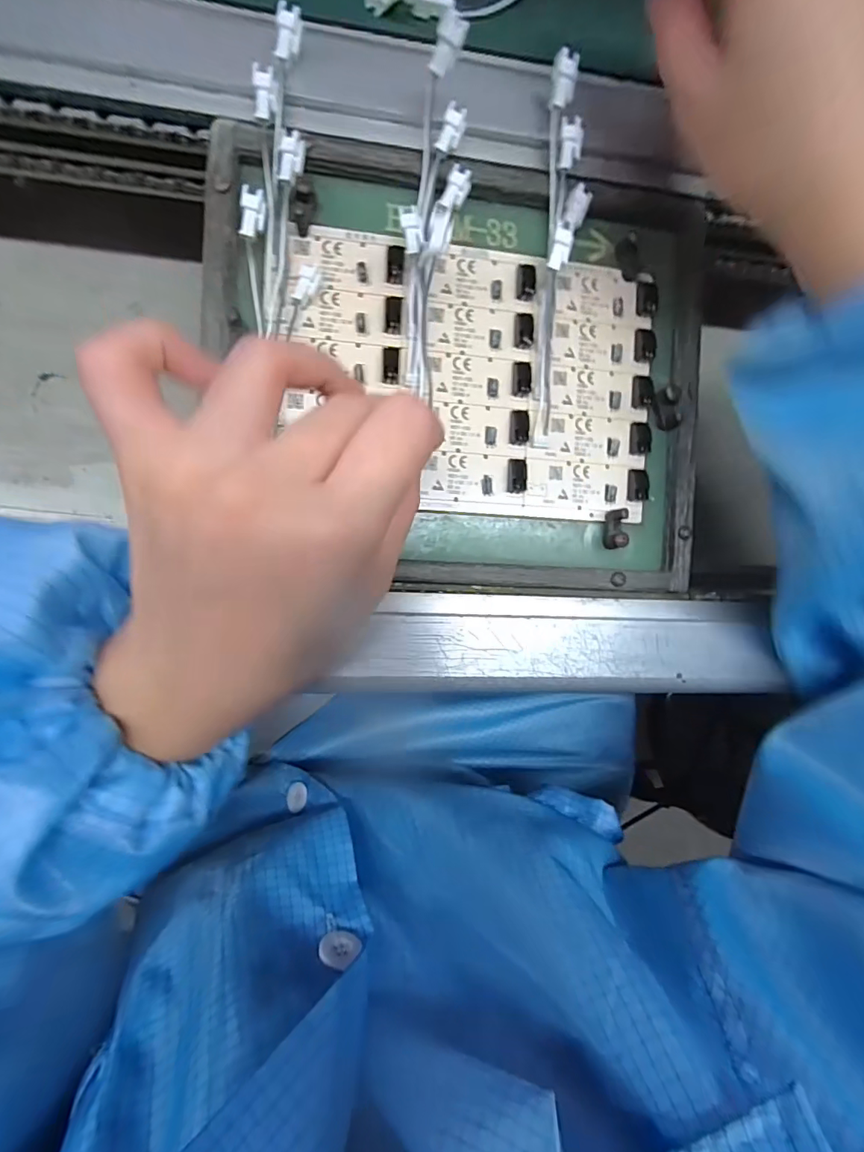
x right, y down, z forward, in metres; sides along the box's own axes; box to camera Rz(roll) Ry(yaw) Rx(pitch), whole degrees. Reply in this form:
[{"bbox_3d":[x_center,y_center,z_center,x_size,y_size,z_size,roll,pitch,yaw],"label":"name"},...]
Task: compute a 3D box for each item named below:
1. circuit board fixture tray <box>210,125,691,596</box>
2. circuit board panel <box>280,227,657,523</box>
[{"bbox_3d":[0.019,-0.096,0.229,0.237,0.023,0.197,2,89,-9],"label":"circuit board fixture tray"},{"bbox_3d":[0.025,-0.097,0.233,0.181,0.014,0.127,2,89,-9],"label":"circuit board panel"}]

